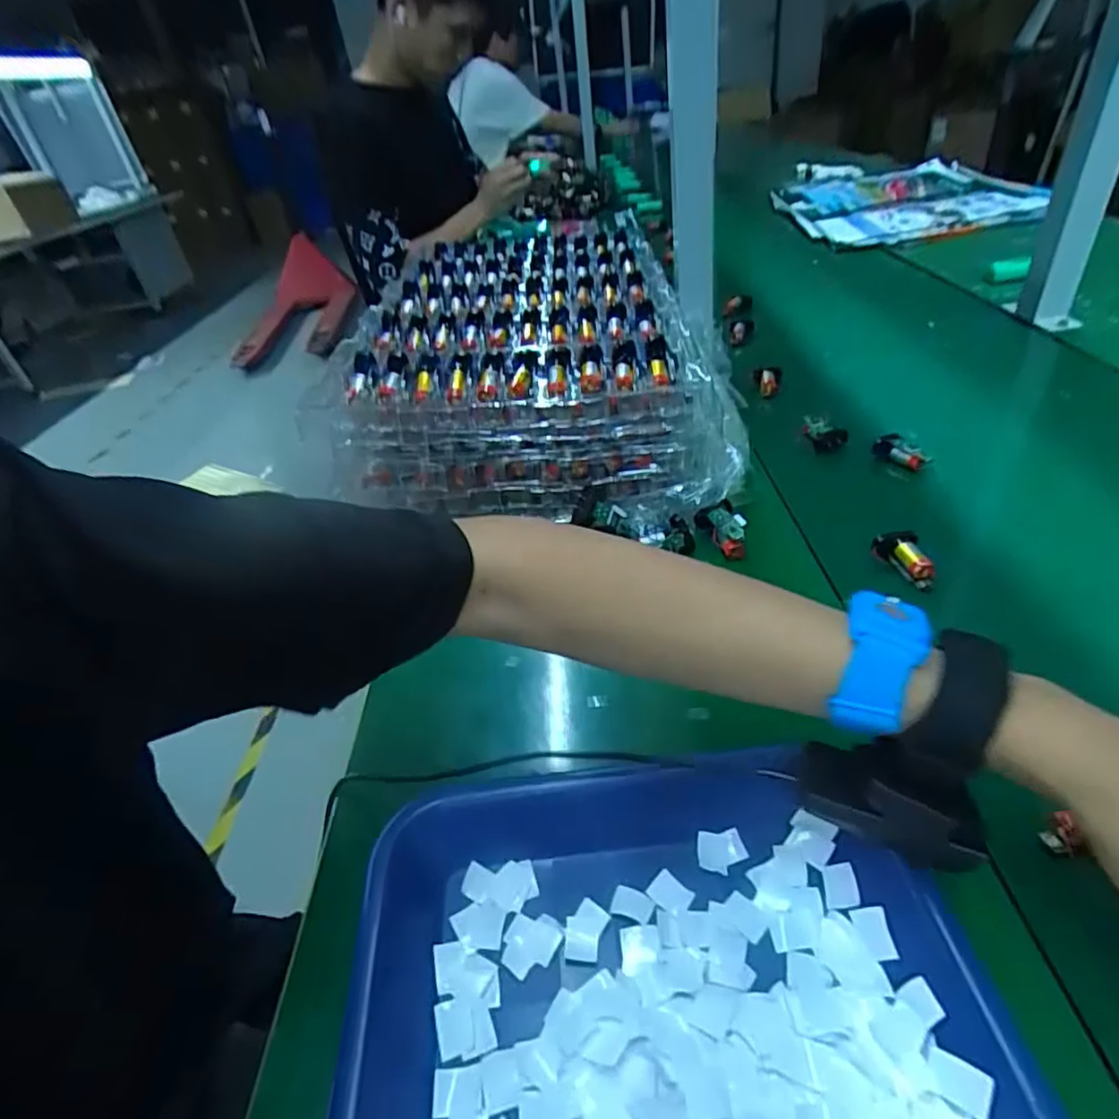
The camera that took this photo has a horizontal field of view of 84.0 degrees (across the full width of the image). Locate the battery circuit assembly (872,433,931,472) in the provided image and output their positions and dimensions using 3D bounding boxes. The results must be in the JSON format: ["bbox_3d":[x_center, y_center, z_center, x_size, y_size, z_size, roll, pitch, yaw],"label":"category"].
[{"bbox_3d":[0.324,-0.100,0.588,0.025,0.021,0.048,-16,38,-7],"label":"battery circuit assembly"}]

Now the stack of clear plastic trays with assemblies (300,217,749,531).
[{"bbox_3d":[-0.003,-0.240,0.680,0.355,0.108,0.502,-5,38,7],"label":"stack of clear plastic trays with assemblies"}]

